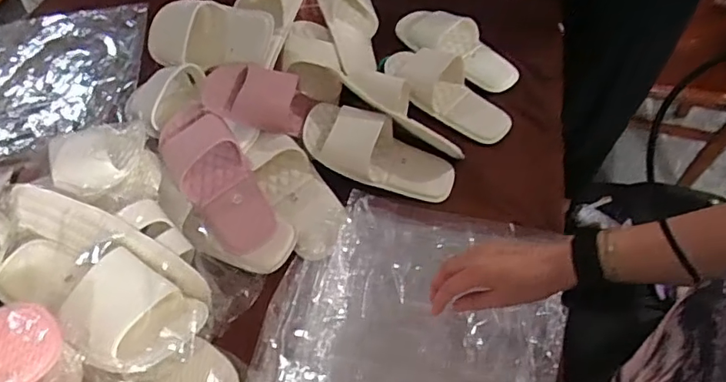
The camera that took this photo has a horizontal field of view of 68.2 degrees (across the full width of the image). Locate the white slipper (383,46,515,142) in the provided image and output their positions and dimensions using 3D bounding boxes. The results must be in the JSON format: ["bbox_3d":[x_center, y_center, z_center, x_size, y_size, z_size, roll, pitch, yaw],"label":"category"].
[{"bbox_3d":[0.132,-0.155,0.850,0.117,0.044,0.221,-34,62,-20],"label":"white slipper"}]

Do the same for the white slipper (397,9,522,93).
[{"bbox_3d":[0.158,-0.248,0.902,0.227,0.050,0.093,30,62,20],"label":"white slipper"}]

